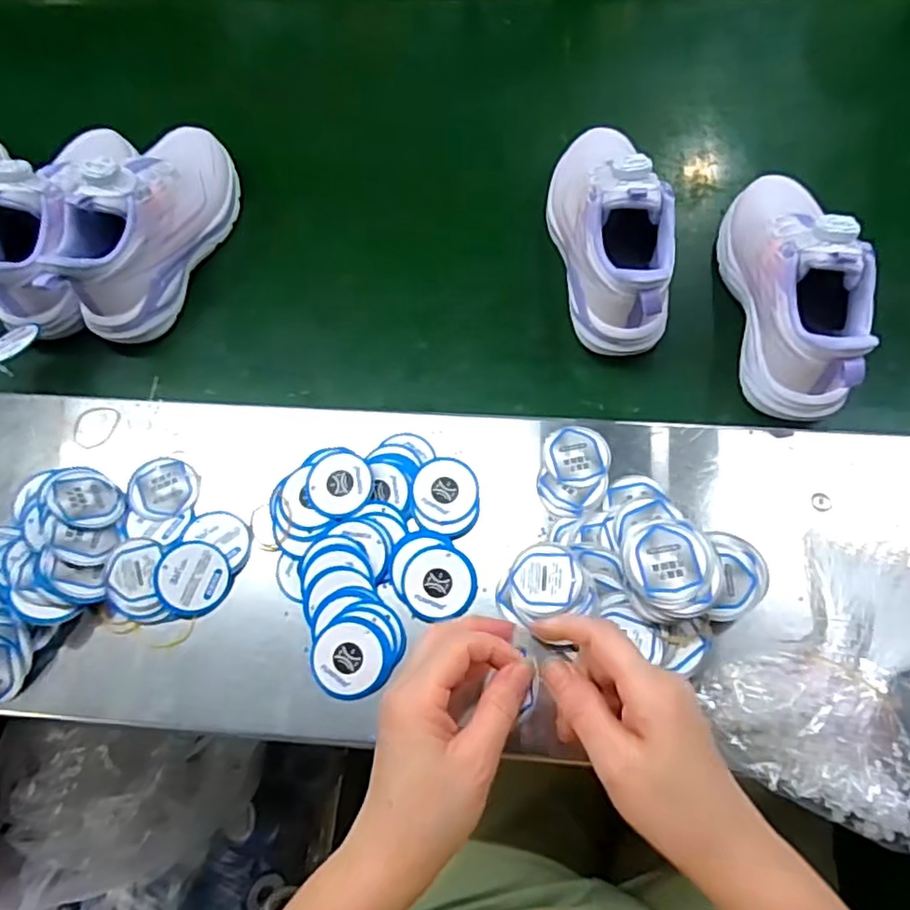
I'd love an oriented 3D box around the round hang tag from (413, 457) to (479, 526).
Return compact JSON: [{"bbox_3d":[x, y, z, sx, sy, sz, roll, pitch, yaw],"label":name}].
[{"bbox_3d":[-0.006,0.026,0.459,0.046,0.005,0.050,3,67,-7],"label":"round hang tag"}]

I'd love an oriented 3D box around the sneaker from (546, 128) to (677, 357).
[{"bbox_3d":[0.125,-0.197,0.517,0.074,0.100,0.216,-8,72,-1],"label":"sneaker"}]

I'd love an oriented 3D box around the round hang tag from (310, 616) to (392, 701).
[{"bbox_3d":[-0.068,0.132,0.414,0.050,0.005,0.049,0,72,1],"label":"round hang tag"}]

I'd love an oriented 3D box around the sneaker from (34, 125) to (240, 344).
[{"bbox_3d":[-0.259,-0.204,0.542,0.079,0.093,0.211,20,74,8],"label":"sneaker"}]

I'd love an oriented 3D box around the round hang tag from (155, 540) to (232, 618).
[{"bbox_3d":[-0.180,0.085,0.439,0.048,0.005,0.049,2,81,-15],"label":"round hang tag"}]

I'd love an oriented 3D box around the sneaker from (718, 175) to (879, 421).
[{"bbox_3d":[0.265,-0.139,0.498,0.069,0.121,0.213,1,72,2],"label":"sneaker"}]

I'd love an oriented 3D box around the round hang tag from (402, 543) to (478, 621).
[{"bbox_3d":[-0.010,0.085,0.435,0.050,0.006,0.049,0,72,1],"label":"round hang tag"}]

